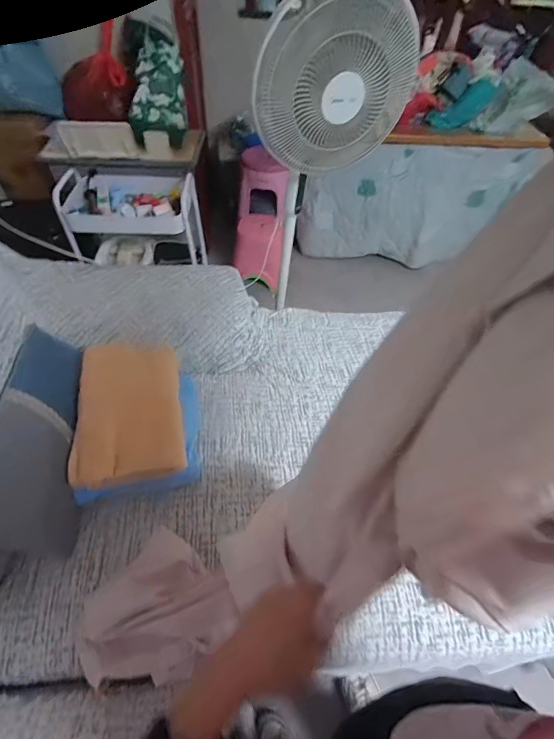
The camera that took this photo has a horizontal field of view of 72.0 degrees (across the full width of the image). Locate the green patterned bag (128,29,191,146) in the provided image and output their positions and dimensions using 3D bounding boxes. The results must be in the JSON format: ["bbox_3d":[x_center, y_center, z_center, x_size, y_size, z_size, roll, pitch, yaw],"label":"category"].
[{"bbox_3d":[-0.449,-1.076,1.456,0.189,0.121,0.427,-1,84,-4],"label":"green patterned bag"}]

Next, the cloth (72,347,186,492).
[{"bbox_3d":[-0.357,0.102,0.928,0.263,0.044,0.328,-3,81,-27],"label":"cloth"}]

